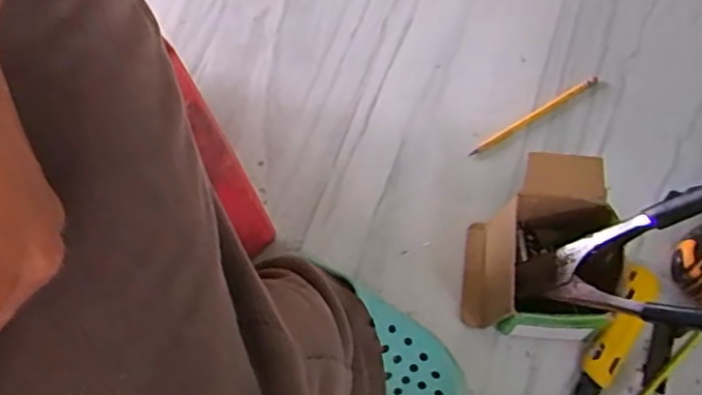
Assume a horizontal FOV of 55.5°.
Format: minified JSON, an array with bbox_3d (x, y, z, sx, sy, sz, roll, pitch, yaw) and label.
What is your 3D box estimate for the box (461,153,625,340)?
[{"bbox_3d":[0.198,0.041,0.693,0.141,0.101,0.192,6,68,7],"label":"box"}]

